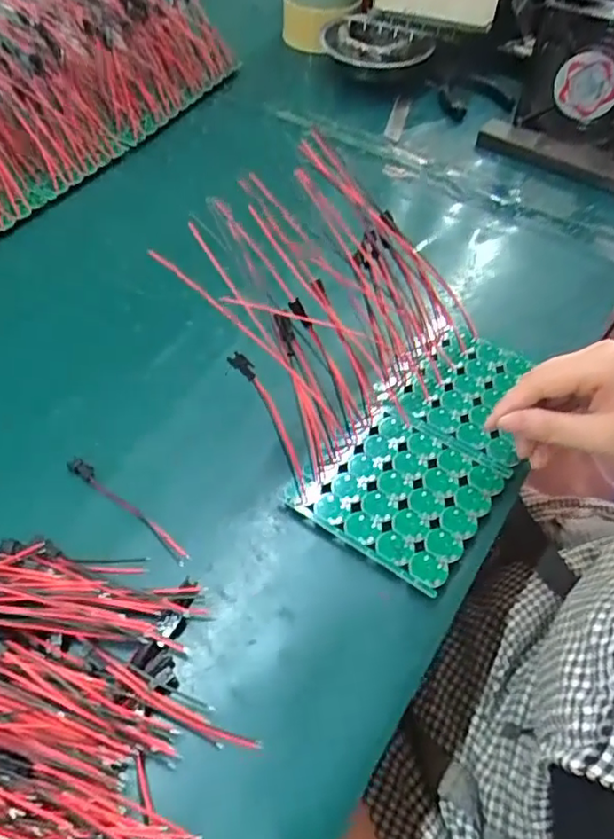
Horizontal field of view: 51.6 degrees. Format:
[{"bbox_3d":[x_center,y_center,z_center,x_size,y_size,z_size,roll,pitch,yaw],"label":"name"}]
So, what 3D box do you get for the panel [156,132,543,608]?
[{"bbox_3d":[0.038,-0.053,0.399,0.227,0.115,0.201,31,57,19],"label":"panel"}]

